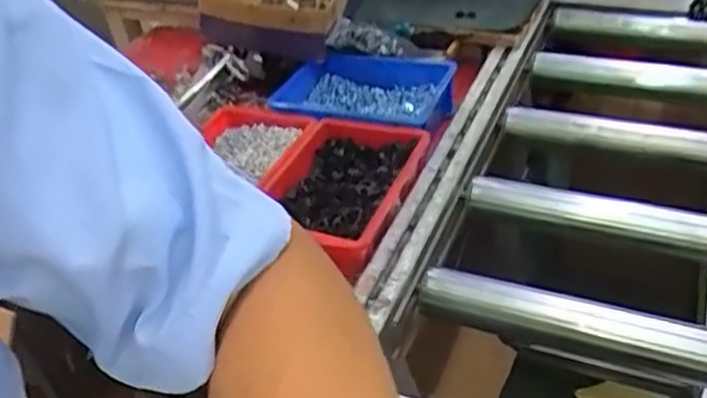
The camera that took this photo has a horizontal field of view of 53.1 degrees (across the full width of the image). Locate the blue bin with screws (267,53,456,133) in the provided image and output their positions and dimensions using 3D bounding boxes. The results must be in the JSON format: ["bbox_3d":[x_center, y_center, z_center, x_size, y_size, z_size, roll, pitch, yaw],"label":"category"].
[{"bbox_3d":[0.019,-0.125,0.899,0.200,0.058,0.166,10,42,20],"label":"blue bin with screws"}]

